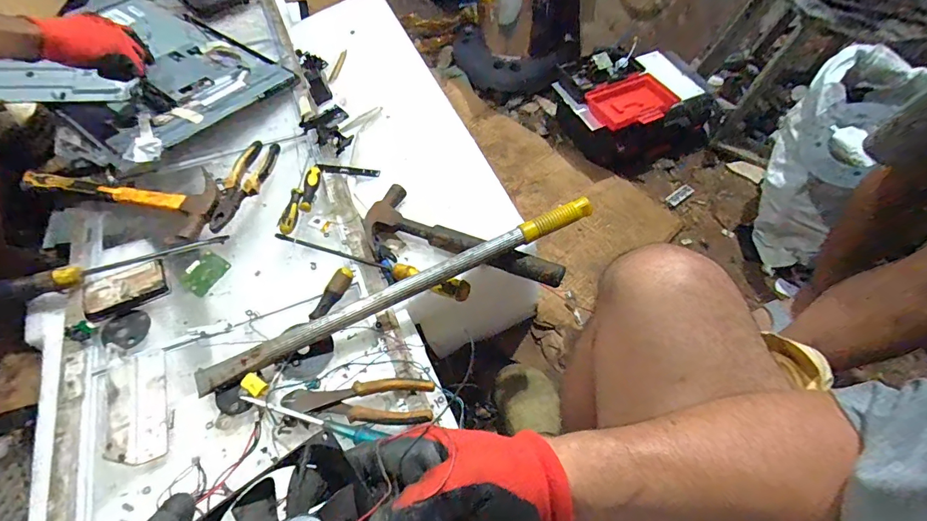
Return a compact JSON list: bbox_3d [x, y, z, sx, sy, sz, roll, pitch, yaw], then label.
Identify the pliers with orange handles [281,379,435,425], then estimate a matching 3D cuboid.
[{"bbox_3d":[-0.123,0.168,0.487,0.171,0.022,0.050,-2,58,-2],"label":"pliers with orange handles"}]

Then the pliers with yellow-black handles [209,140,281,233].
[{"bbox_3d":[-0.350,-0.121,0.670,0.052,0.028,0.181,6,58,3],"label":"pliers with yellow-black handles"}]

